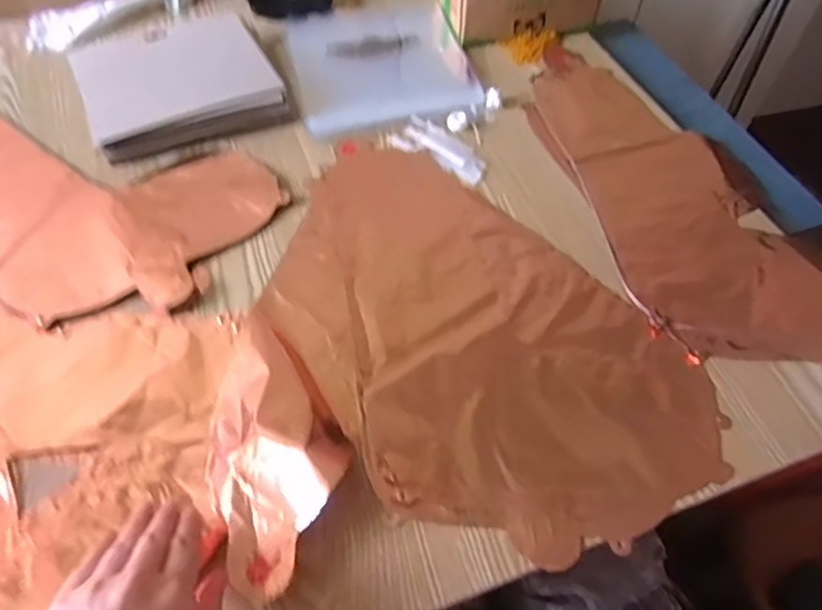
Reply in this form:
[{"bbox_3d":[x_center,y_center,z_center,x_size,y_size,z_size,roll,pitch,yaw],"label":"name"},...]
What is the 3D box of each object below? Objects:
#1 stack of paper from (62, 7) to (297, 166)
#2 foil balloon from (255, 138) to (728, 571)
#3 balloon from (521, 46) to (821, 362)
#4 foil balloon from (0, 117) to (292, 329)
[{"bbox_3d":[-0.254,-0.246,0.640,0.194,0.033,0.194,-23,58,-16],"label":"stack of paper"},{"bbox_3d":[0.038,0.007,0.491,0.259,0.009,0.412,-28,60,-19],"label":"foil balloon"},{"bbox_3d":[0.264,-0.120,0.580,0.201,0.010,0.424,-12,56,-9],"label":"balloon"},{"bbox_3d":[-0.355,-0.109,0.564,0.420,0.010,0.227,20,57,13],"label":"foil balloon"}]

